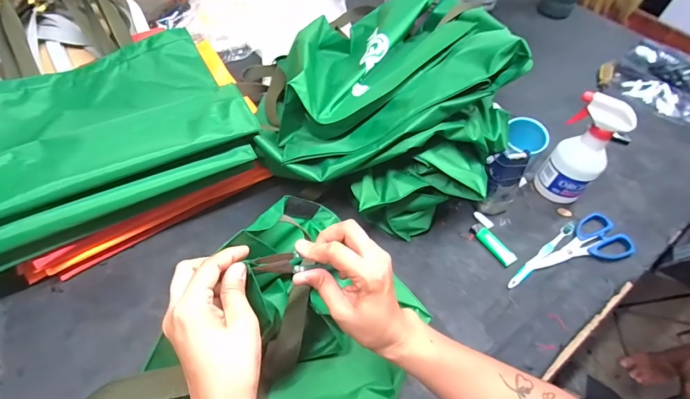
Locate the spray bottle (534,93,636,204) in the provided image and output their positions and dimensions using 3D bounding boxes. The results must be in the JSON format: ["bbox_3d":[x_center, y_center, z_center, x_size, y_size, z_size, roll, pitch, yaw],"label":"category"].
[{"bbox_3d":[0.382,-0.076,0.582,0.058,0.190,0.087,-37,64,-28],"label":"spray bottle"}]

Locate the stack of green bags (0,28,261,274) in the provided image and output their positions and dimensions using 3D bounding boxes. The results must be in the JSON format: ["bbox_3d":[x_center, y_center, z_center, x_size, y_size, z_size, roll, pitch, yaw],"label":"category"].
[{"bbox_3d":[-0.376,-0.118,0.538,0.385,0.106,0.355,-24,58,-21],"label":"stack of green bags"}]

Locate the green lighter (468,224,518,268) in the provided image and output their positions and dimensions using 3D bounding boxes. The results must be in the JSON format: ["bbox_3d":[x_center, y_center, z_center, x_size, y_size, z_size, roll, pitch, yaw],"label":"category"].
[{"bbox_3d":[0.237,0.069,0.571,0.023,0.012,0.081,-23,58,-20],"label":"green lighter"}]

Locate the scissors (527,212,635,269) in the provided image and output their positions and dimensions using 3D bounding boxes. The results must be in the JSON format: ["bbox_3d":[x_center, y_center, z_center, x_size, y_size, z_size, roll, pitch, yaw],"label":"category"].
[{"bbox_3d":[0.373,0.078,0.572,0.192,0.012,0.080,-18,56,-17],"label":"scissors"}]

